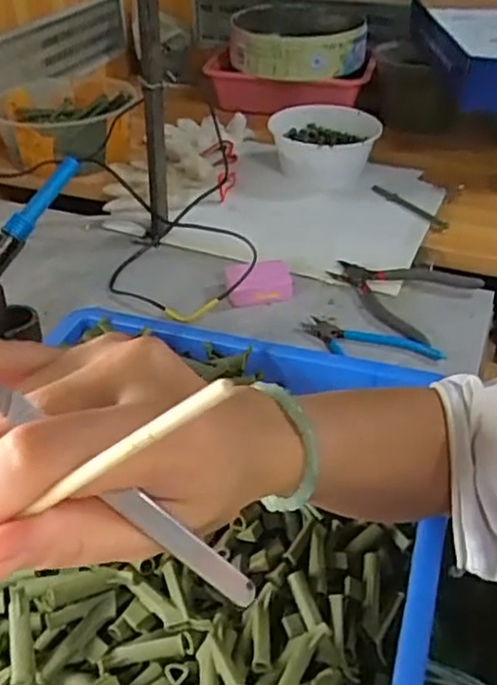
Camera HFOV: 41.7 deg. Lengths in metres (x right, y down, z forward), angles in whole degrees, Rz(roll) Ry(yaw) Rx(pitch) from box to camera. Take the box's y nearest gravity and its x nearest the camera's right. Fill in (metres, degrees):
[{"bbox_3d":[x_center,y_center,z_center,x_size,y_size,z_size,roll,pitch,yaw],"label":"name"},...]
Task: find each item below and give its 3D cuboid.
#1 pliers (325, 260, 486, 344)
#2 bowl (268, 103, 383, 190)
[{"bbox_3d":[0.177,-0.069,0.790,0.160,0.017,0.153,27,46,31],"label":"pliers"},{"bbox_3d":[0.117,-0.313,1.026,0.156,0.080,0.181,4,38,6],"label":"bowl"}]

